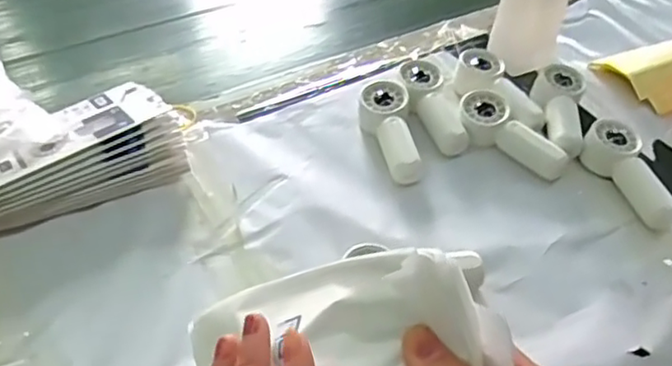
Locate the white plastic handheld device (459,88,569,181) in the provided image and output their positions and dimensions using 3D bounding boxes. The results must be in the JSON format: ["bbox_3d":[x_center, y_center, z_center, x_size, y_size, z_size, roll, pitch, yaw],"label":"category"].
[{"bbox_3d":[0.159,-0.042,0.589,0.050,0.034,0.111,-28,52,-25],"label":"white plastic handheld device"}]

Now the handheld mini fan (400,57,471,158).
[{"bbox_3d":[0.092,-0.072,0.614,0.041,0.035,0.109,-9,46,-9],"label":"handheld mini fan"}]

